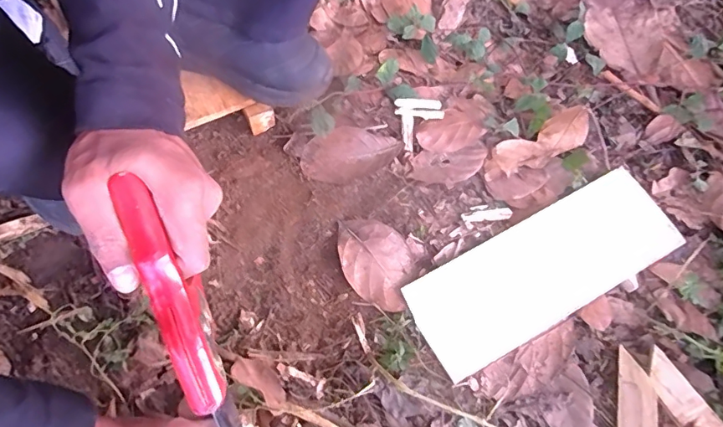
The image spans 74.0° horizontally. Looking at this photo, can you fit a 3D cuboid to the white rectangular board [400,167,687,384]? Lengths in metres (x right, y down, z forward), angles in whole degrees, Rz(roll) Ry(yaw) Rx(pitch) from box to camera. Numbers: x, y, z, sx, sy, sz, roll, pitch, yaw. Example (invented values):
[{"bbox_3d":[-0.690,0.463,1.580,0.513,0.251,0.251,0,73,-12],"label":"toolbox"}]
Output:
[{"bbox_3d":[0.203,0.058,0.531,0.308,0.015,0.110,-26,70,-13],"label":"white rectangular board"}]

